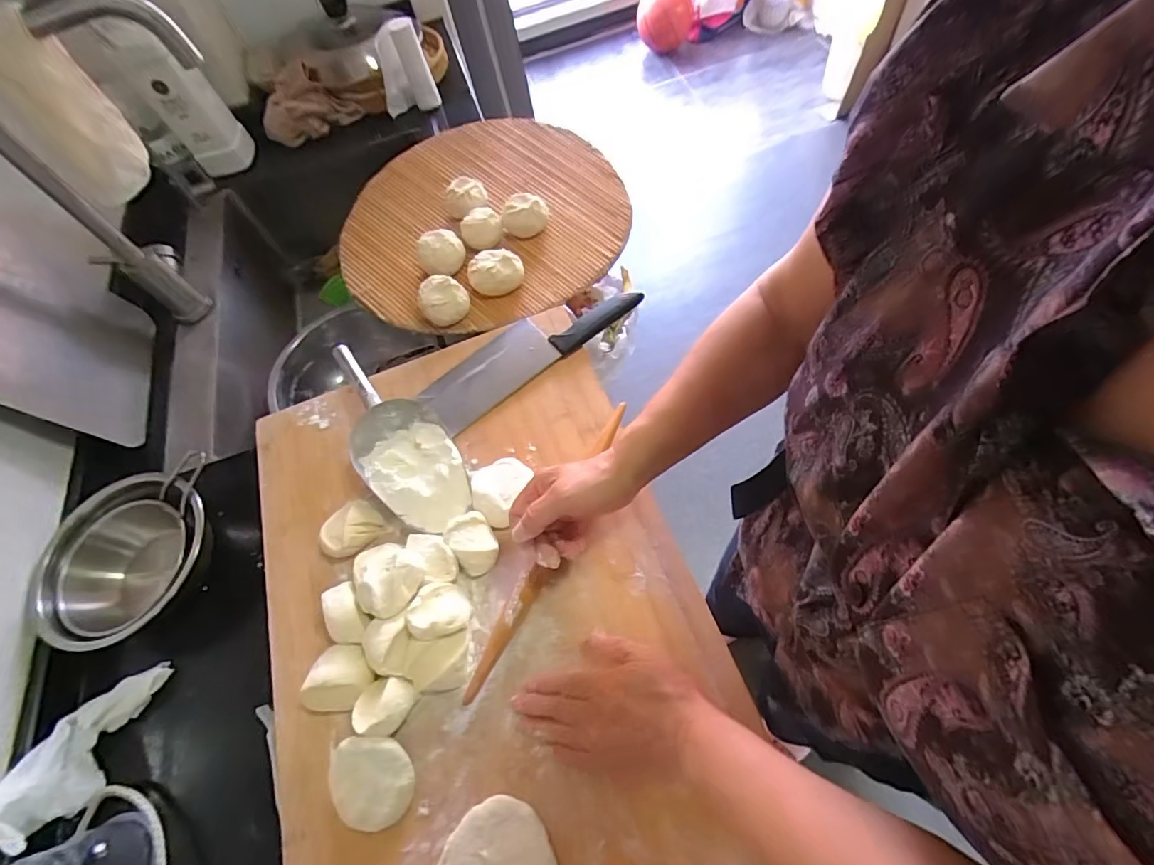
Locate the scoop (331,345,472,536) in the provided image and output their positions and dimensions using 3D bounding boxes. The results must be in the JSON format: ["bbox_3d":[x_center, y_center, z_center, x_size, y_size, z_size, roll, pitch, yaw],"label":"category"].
[{"bbox_3d":[-0.195,0.003,0.534,0.091,0.053,0.222,-34,63,-10],"label":"scoop"}]

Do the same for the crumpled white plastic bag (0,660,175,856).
[{"bbox_3d":[-0.444,0.271,0.443,0.056,0.067,0.141,14,64,11],"label":"crumpled white plastic bag"}]

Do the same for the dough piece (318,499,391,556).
[{"bbox_3d":[-0.228,0.097,0.508,0.055,0.035,0.047,-43,65,-14],"label":"dough piece"}]

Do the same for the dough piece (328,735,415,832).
[{"bbox_3d":[-0.167,0.282,0.404,0.064,0.028,0.063,-5,62,6],"label":"dough piece"}]

